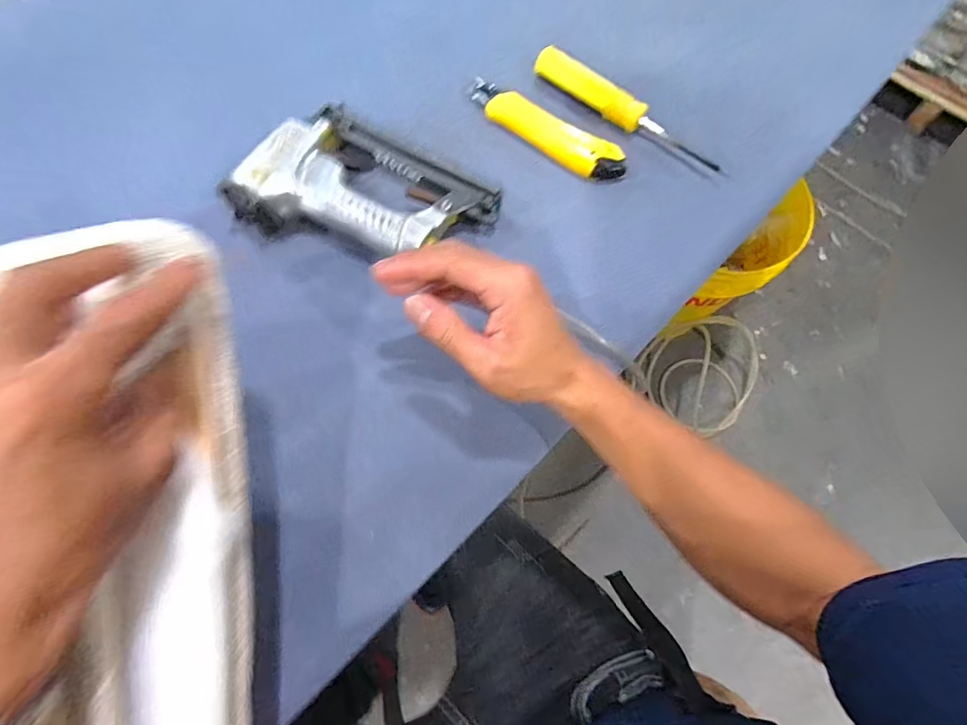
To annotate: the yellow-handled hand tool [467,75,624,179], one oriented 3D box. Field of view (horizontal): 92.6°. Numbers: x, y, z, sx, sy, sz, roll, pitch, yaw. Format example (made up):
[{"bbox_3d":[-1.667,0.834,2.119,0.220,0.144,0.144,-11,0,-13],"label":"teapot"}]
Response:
[{"bbox_3d":[0.054,-0.213,0.419,0.161,0.017,0.035,32,74,10],"label":"yellow-handled hand tool"}]

